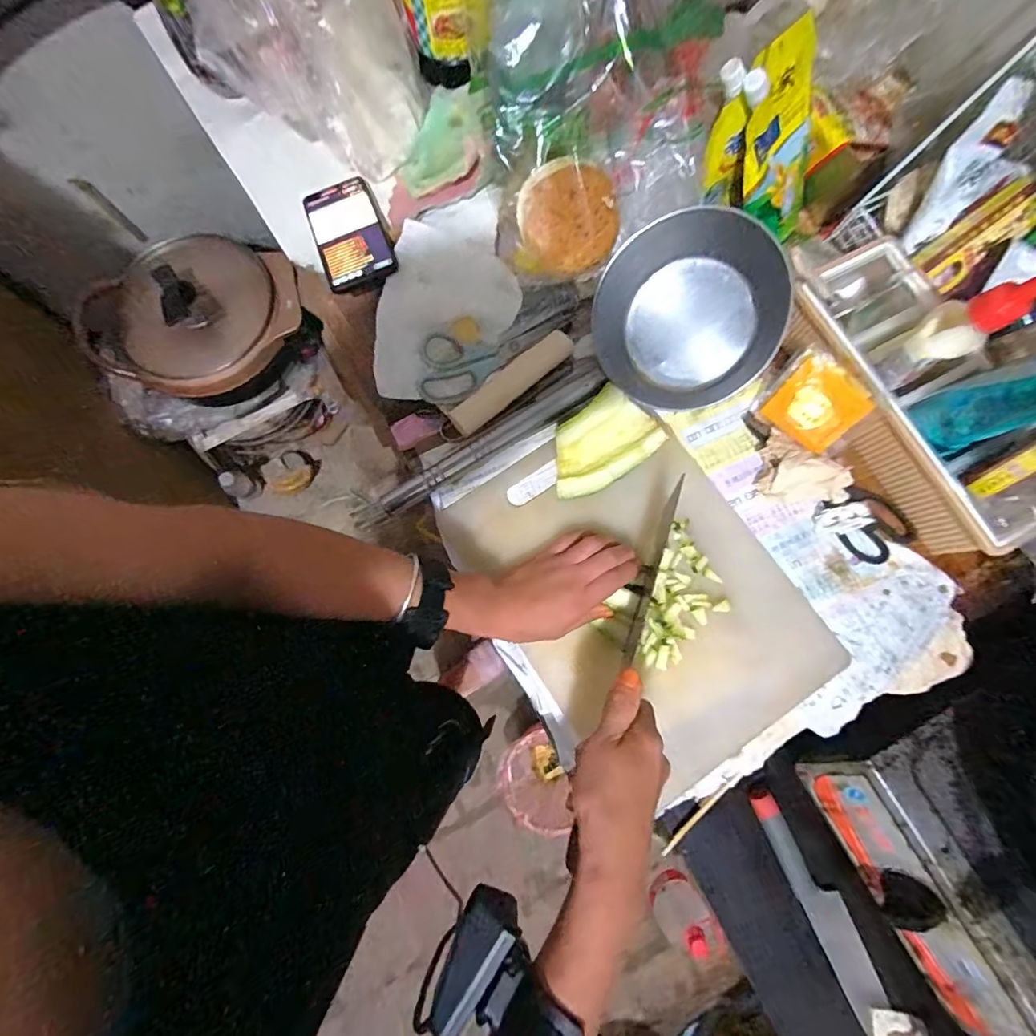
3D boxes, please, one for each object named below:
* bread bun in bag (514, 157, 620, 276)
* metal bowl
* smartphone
[{"bbox_3d":[0.051,-0.292,0.474,0.099,0.093,0.033,-1,38,-8],"label":"bread bun in bag"},{"bbox_3d":[0.166,-0.194,0.475,0.175,0.078,0.174,5,109,15],"label":"metal bowl"},{"bbox_3d":[-0.176,-0.296,0.498,0.070,0.011,0.136,-21,72,-5],"label":"smartphone"}]

